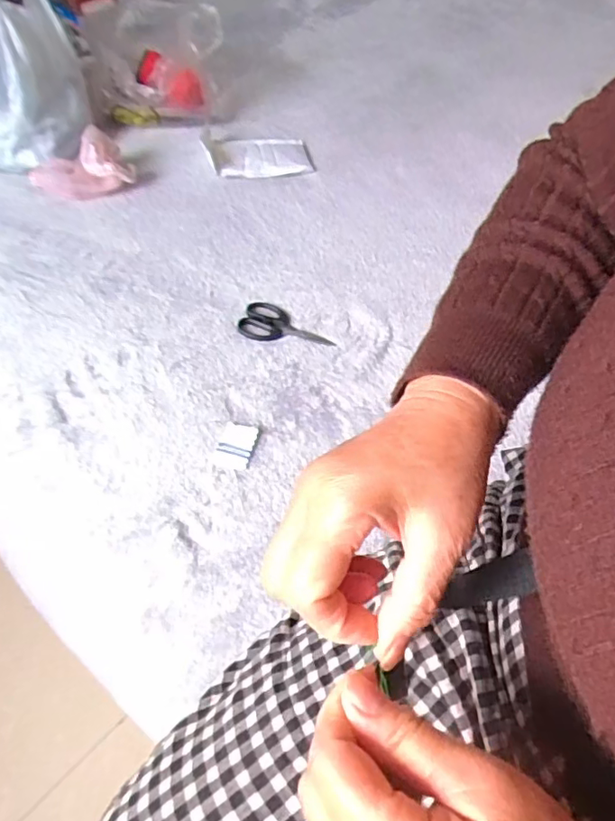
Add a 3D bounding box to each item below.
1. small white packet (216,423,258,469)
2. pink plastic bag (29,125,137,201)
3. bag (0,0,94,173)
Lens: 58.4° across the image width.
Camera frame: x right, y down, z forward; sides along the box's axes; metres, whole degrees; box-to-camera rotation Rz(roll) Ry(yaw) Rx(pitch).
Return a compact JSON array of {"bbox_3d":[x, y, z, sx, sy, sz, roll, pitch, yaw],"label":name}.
[{"bbox_3d":[-0.071,0.034,0.545,0.034,0.004,0.056,11,51,4],"label":"small white packet"},{"bbox_3d":[-0.329,-0.354,0.800,0.134,0.068,0.072,-25,57,-23],"label":"pink plastic bag"},{"bbox_3d":[-0.446,-0.502,0.811,0.187,0.220,0.189,12,51,5],"label":"bag"}]

